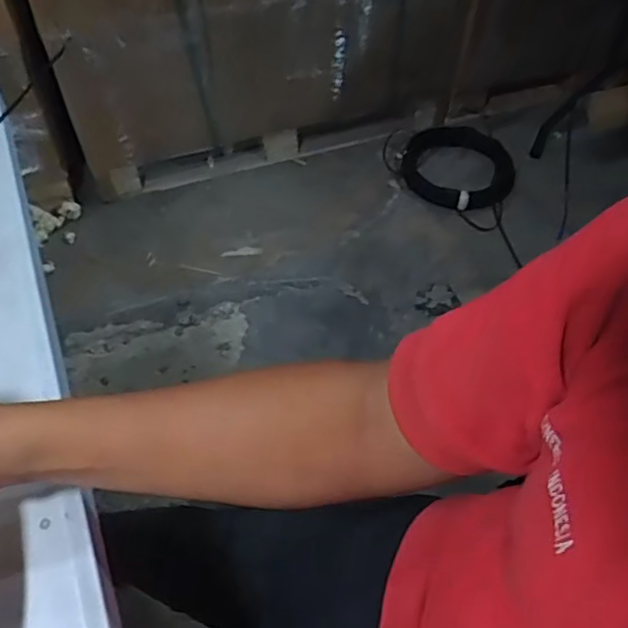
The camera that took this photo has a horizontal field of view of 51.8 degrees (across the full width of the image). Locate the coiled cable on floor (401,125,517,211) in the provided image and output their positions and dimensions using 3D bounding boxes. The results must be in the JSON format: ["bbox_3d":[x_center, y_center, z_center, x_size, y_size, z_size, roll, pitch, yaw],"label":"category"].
[{"bbox_3d":[0.395,-0.405,1.760,0.299,0.060,0.307,19,53,13],"label":"coiled cable on floor"}]

